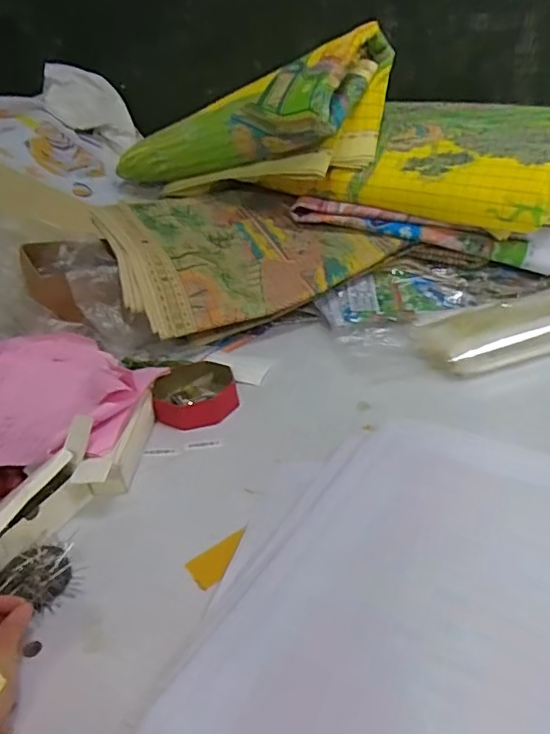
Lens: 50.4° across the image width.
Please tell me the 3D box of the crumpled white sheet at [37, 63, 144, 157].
[{"bbox_3d":[-0.435,-0.617,1.389,0.271,0.110,0.085,36,37,3],"label":"crumpled white sheet"}]

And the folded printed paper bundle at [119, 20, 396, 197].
[{"bbox_3d":[-0.090,-0.452,1.087,0.570,0.217,0.196,9,31,26],"label":"folded printed paper bundle"}]

